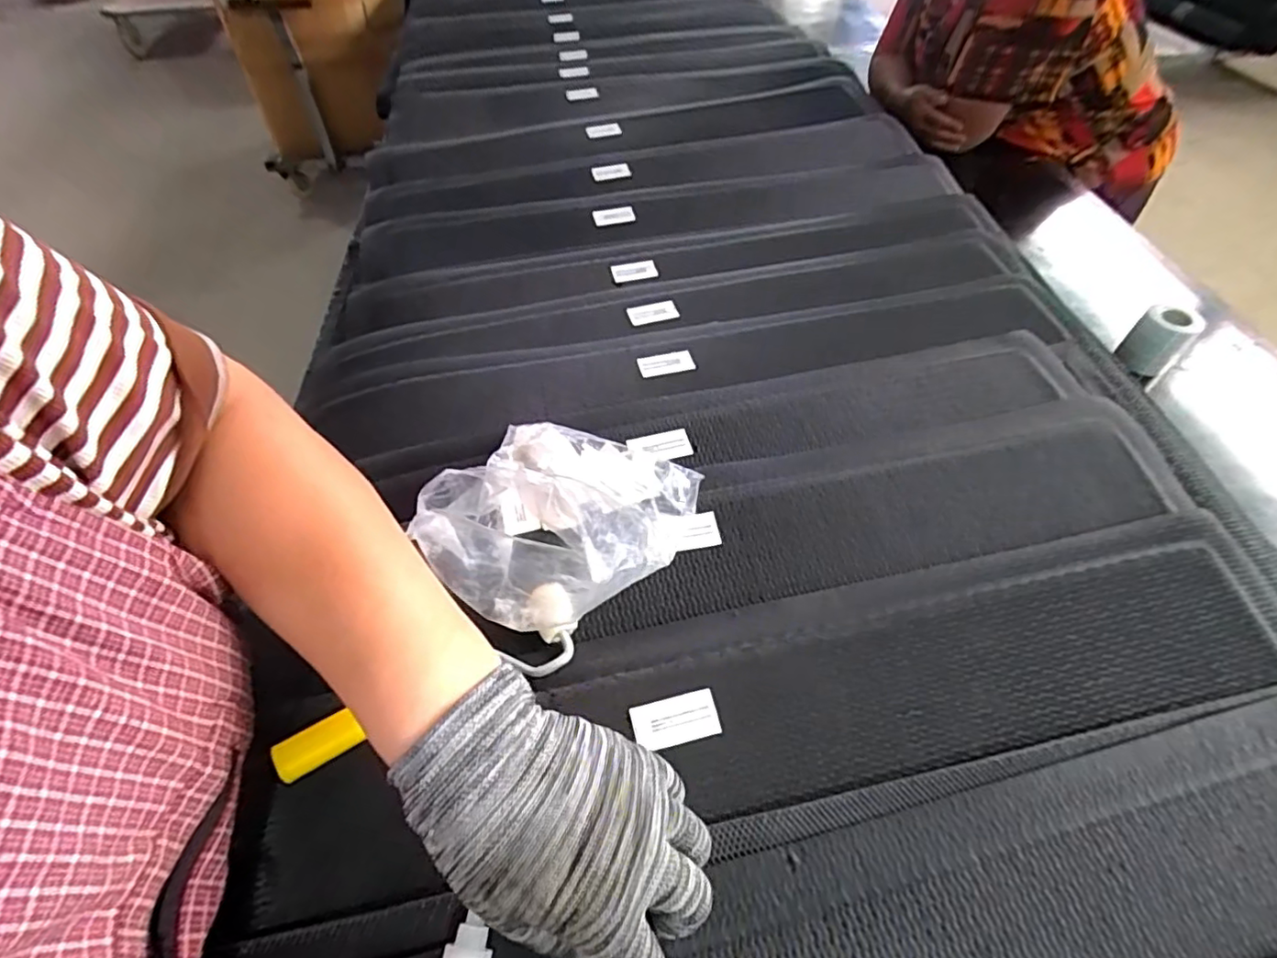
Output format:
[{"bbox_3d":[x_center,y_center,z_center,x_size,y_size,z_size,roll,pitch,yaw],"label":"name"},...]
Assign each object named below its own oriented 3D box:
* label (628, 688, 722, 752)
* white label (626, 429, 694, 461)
[{"bbox_3d":[0.022,0.143,0.355,0.050,0.006,0.027,-12,56,-6],"label":"label"},{"bbox_3d":[0.017,-0.026,0.480,0.049,0.008,0.026,-10,65,-8],"label":"white label"}]

